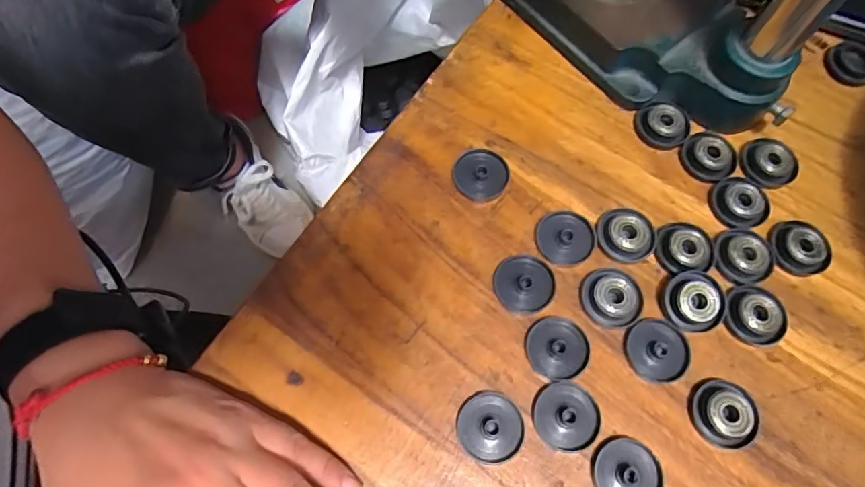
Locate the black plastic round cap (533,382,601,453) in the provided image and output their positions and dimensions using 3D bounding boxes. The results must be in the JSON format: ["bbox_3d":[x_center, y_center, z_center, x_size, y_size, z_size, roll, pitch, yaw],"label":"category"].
[{"bbox_3d":[0.068,0.087,0.258,0.032,0.005,0.031,0,69,-1],"label":"black plastic round cap"}]

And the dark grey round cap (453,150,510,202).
[{"bbox_3d":[0.028,-0.041,0.304,0.032,0.006,0.033,0,69,-1],"label":"dark grey round cap"}]

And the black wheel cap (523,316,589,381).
[{"bbox_3d":[0.066,0.055,0.269,0.032,0.004,0.031,0,69,-1],"label":"black wheel cap"}]

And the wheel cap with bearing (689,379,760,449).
[{"bbox_3d":[0.148,0.086,0.258,0.031,0.011,0.031,0,69,-1],"label":"wheel cap with bearing"}]

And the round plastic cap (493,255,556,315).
[{"bbox_3d":[0.051,0.022,0.280,0.033,0.007,0.031,0,69,-1],"label":"round plastic cap"}]

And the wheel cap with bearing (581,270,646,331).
[{"bbox_3d":[0.098,0.029,0.277,0.031,0.009,0.032,0,69,-1],"label":"wheel cap with bearing"}]

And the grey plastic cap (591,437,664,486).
[{"bbox_3d":[0.096,0.113,0.249,0.032,0.007,0.033,0,69,-1],"label":"grey plastic cap"}]

